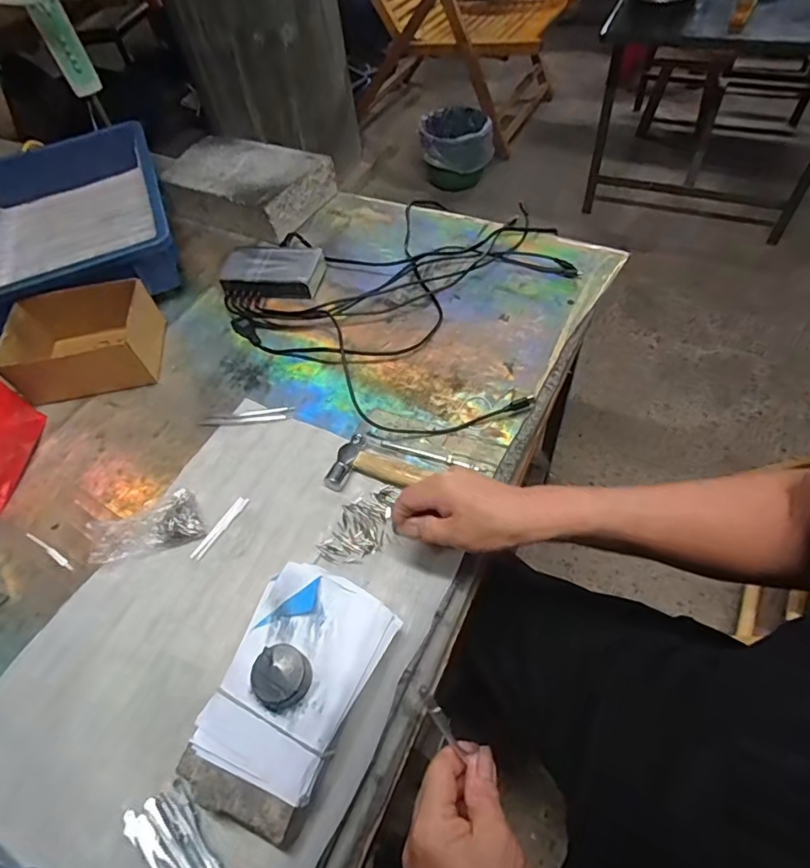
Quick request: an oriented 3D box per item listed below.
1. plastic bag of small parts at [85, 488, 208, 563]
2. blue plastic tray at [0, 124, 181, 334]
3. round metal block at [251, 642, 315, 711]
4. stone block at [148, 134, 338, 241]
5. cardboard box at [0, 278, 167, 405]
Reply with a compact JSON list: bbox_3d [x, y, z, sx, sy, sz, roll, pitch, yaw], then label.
[{"bbox_3d":[-0.245,0.088,0.487,0.095,0.029,0.057,-18,56,-30],"label":"plastic bag of small parts"},{"bbox_3d":[-0.493,-0.308,0.744,0.288,0.085,0.427,-22,55,-9],"label":"blue plastic tray"},{"bbox_3d":[-0.089,0.173,0.369,0.038,0.022,0.039,-3,55,5],"label":"round metal block"},{"bbox_3d":[-0.254,-0.377,0.780,0.261,0.058,0.142,20,60,19],"label":"stone block"},{"bbox_3d":[-0.381,-0.110,0.614,0.166,0.072,0.111,-13,55,-4],"label":"cardboard box"}]

